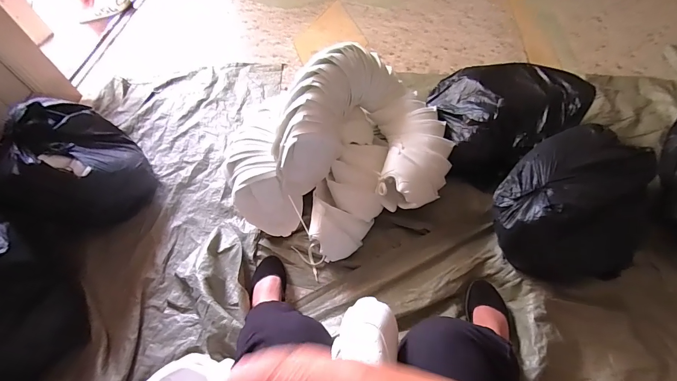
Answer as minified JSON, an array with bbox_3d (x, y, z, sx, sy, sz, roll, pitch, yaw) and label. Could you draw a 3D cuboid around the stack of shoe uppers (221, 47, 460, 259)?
[{"bbox_3d":[0.000,-0.123,0.927,0.611,0.289,0.488,-27,59,-12],"label":"stack of shoe uppers"}]

